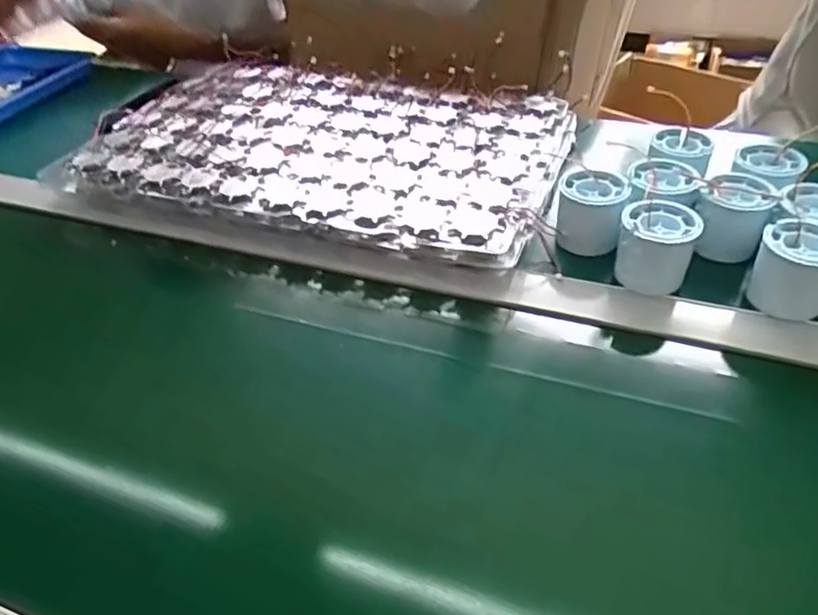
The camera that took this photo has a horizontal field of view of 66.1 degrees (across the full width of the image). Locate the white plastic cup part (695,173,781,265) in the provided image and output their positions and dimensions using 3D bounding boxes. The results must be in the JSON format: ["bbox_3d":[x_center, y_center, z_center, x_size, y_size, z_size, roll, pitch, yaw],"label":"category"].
[{"bbox_3d":[0.256,-0.071,0.501,0.053,0.049,0.061,21,49,26],"label":"white plastic cup part"}]

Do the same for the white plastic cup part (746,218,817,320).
[{"bbox_3d":[0.277,-0.028,0.451,0.052,0.051,0.049,17,47,23],"label":"white plastic cup part"}]

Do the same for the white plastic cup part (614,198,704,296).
[{"bbox_3d":[0.188,-0.044,0.477,0.053,0.058,0.044,13,45,19],"label":"white plastic cup part"}]

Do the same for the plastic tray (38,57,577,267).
[{"bbox_3d":[-0.093,-0.163,0.626,0.464,0.035,0.261,12,45,18],"label":"plastic tray"}]

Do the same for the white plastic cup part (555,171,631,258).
[{"bbox_3d":[0.149,-0.078,0.518,0.055,0.052,0.046,13,45,19],"label":"white plastic cup part"}]

